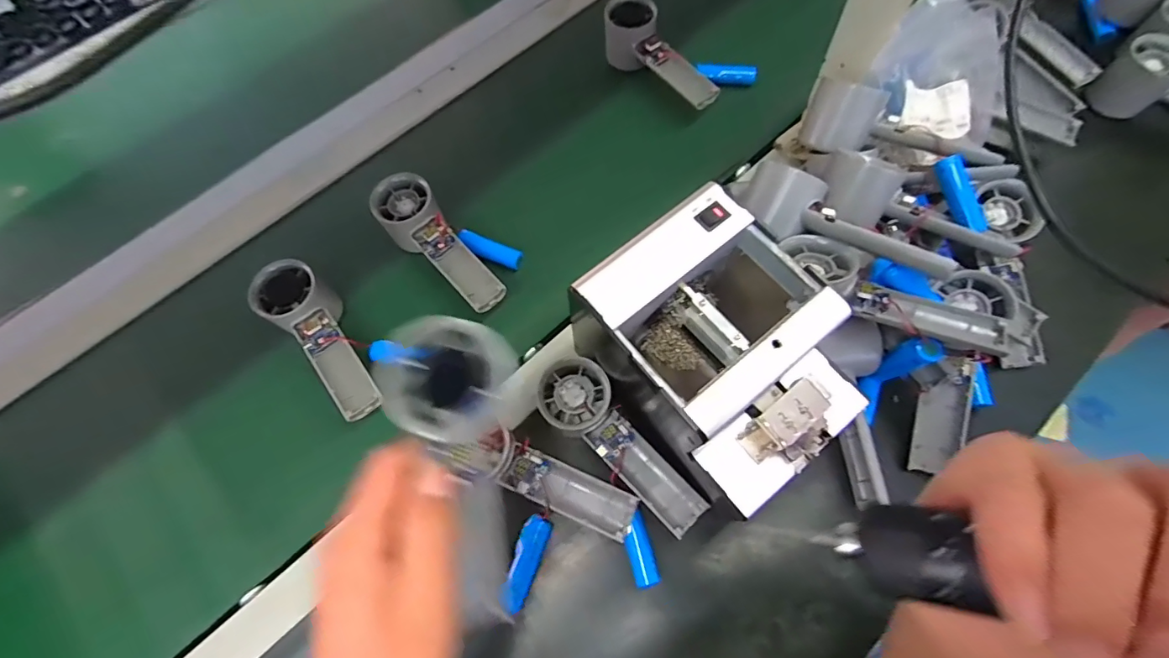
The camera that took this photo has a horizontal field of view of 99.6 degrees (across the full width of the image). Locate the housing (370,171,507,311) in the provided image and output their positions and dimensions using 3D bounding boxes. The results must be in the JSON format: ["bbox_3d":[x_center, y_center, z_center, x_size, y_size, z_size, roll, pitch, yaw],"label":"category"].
[{"bbox_3d":[-0.138,-0.079,0.455,0.054,0.040,0.151,-35,69,-14],"label":"housing"}]

